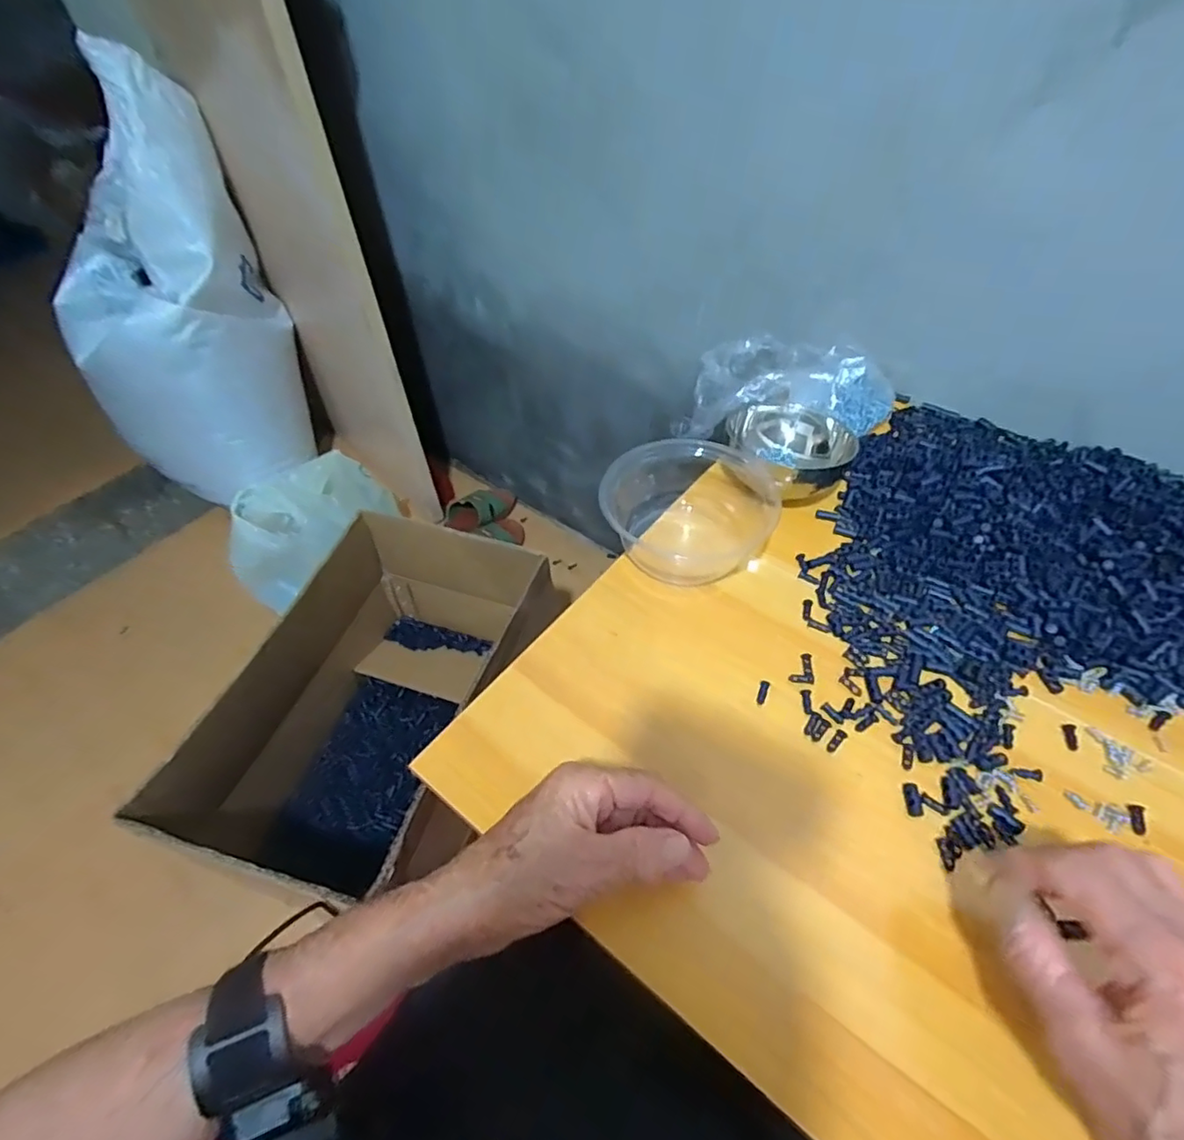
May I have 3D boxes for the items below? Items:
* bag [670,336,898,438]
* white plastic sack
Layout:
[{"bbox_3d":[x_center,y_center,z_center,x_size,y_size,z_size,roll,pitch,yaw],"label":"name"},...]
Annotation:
[{"bbox_3d":[0.204,-0.198,0.649,0.225,0.089,0.116,20,51,40],"label":"bag"},{"bbox_3d":[-0.743,-0.415,1.053,0.343,0.672,0.212,-13,51,-9],"label":"white plastic sack"}]

